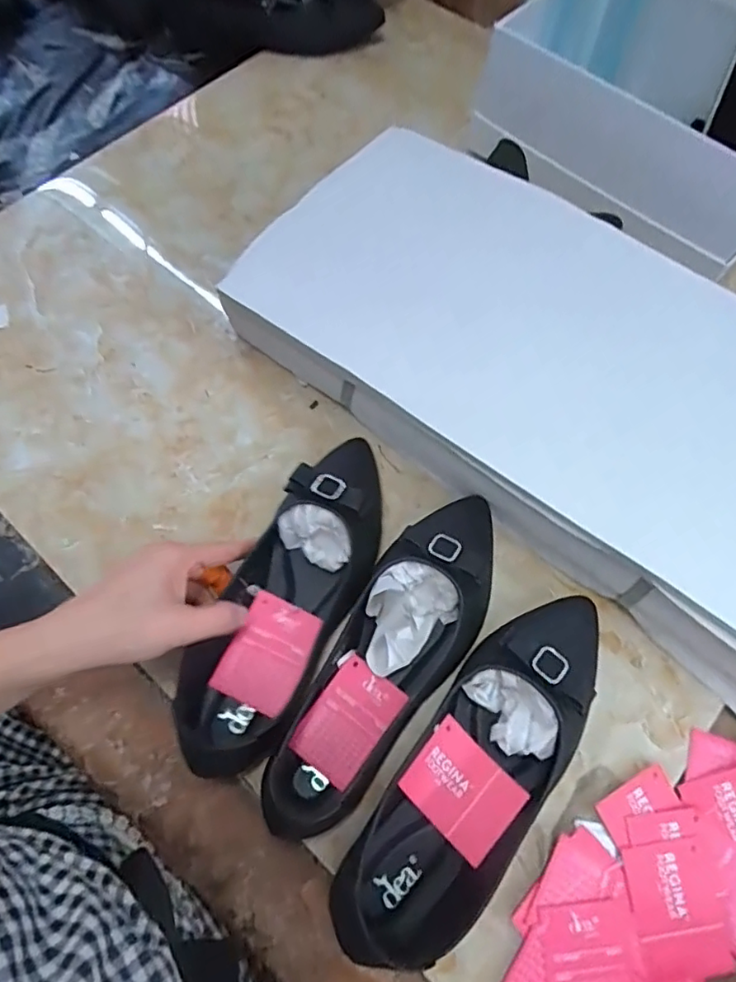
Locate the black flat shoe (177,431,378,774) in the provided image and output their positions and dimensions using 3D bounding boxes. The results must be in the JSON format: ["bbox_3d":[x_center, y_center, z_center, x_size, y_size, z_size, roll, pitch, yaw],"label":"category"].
[{"bbox_3d":[-0.053,0.072,0.419,0.083,0.070,0.246,21,67,12],"label":"black flat shoe"}]

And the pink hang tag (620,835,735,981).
[{"bbox_3d":[0.194,0.263,0.364,0.058,0.004,0.074,-5,72,-7],"label":"pink hang tag"}]

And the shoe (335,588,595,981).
[{"bbox_3d":[0.076,0.178,0.373,0.083,0.063,0.249,35,70,14],"label":"shoe"}]

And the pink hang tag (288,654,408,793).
[{"bbox_3d":[-0.012,0.154,0.388,0.045,0.012,0.072,33,66,18],"label":"pink hang tag"}]

